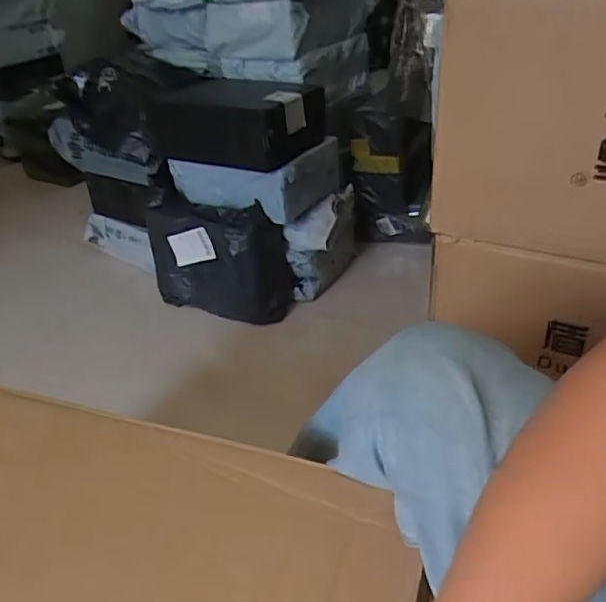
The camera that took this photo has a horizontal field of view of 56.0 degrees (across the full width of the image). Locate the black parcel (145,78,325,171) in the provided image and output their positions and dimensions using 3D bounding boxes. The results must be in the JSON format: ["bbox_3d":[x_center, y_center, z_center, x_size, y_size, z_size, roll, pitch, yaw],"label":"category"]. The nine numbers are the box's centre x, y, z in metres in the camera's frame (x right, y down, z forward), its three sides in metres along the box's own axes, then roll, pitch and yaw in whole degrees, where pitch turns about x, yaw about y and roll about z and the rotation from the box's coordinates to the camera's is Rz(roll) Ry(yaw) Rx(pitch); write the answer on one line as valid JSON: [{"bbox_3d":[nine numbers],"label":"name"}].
[{"bbox_3d":[-0.147,-0.418,1.305,0.345,0.130,0.293,15,38,27],"label":"black parcel"}]

